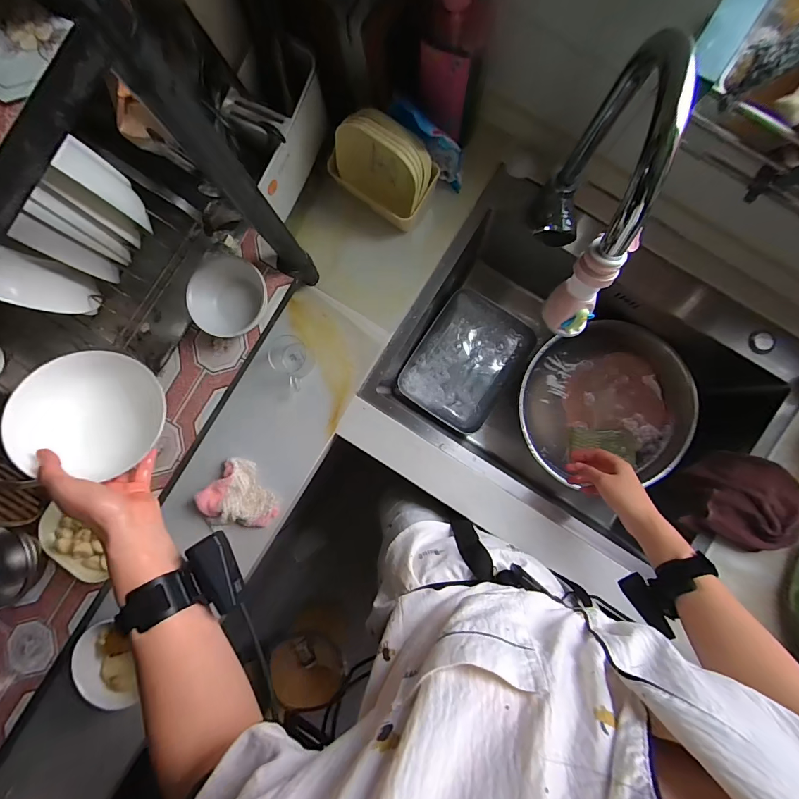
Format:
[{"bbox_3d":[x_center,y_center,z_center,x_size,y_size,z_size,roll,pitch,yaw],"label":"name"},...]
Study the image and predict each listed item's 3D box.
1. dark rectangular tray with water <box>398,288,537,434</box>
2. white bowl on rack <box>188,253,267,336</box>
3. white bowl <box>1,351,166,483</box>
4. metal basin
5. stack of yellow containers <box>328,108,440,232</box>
[{"bbox_3d":[0.140,-0.078,0.830,0.202,0.042,0.256,32,91,2],"label":"dark rectangular tray with water"},{"bbox_3d":[-0.242,-0.146,0.557,0.119,0.047,0.108,31,91,2],"label":"white bowl on rack"},{"bbox_3d":[-0.341,0.015,0.435,0.055,0.133,0.127,-3,86,43],"label":"white bowl"},{"bbox_3d":[0.385,0.021,0.774,0.307,0.123,0.280,0,89,2],"label":"metal basin"},{"bbox_3d":[-0.024,-0.341,0.591,0.149,0.158,0.076,36,91,2],"label":"stack of yellow containers"}]

